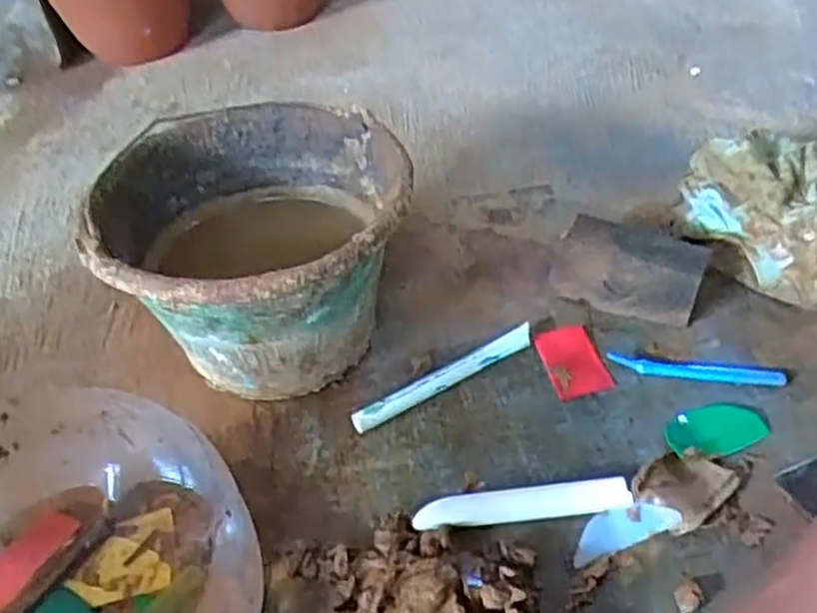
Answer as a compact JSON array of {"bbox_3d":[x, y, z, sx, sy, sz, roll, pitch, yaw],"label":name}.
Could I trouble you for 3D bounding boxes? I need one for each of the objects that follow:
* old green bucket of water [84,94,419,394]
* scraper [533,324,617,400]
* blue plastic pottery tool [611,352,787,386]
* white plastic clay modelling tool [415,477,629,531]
[{"bbox_3d":[-0.122,-0.037,0.657,0.238,0.171,0.257,-4,42,3],"label":"old green bucket of water"},{"bbox_3d":[0.136,0.044,0.647,0.047,0.006,0.071,-14,48,-4],"label":"scraper"},{"bbox_3d":[0.232,0.050,0.625,0.134,0.008,0.020,3,43,11],"label":"blue plastic pottery tool"},{"bbox_3d":[0.079,0.138,0.542,0.147,0.024,0.021,-6,42,0],"label":"white plastic clay modelling tool"}]

